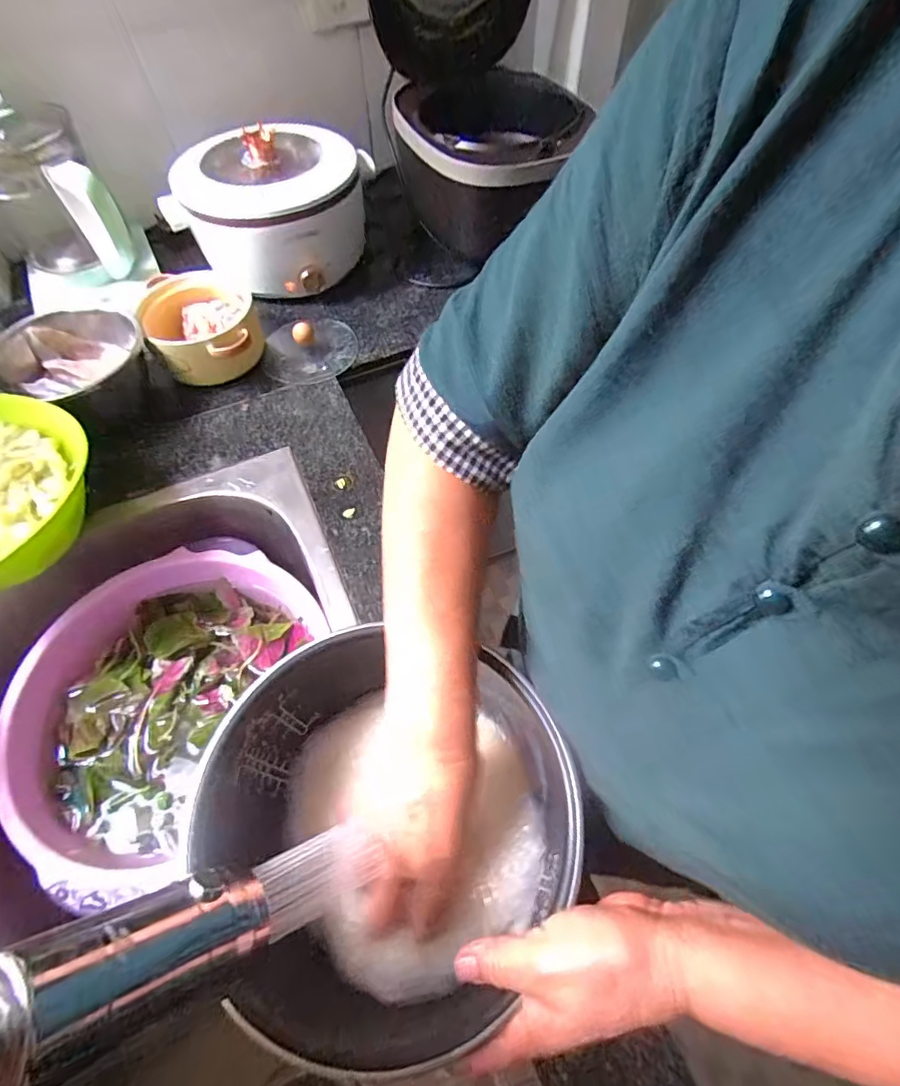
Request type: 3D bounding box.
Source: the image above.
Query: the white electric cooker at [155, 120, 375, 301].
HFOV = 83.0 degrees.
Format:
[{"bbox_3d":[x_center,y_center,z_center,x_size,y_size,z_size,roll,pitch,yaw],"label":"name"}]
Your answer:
[{"bbox_3d":[-0.254,-0.497,0.757,0.266,0.145,0.222,-14,61,-8],"label":"white electric cooker"}]

